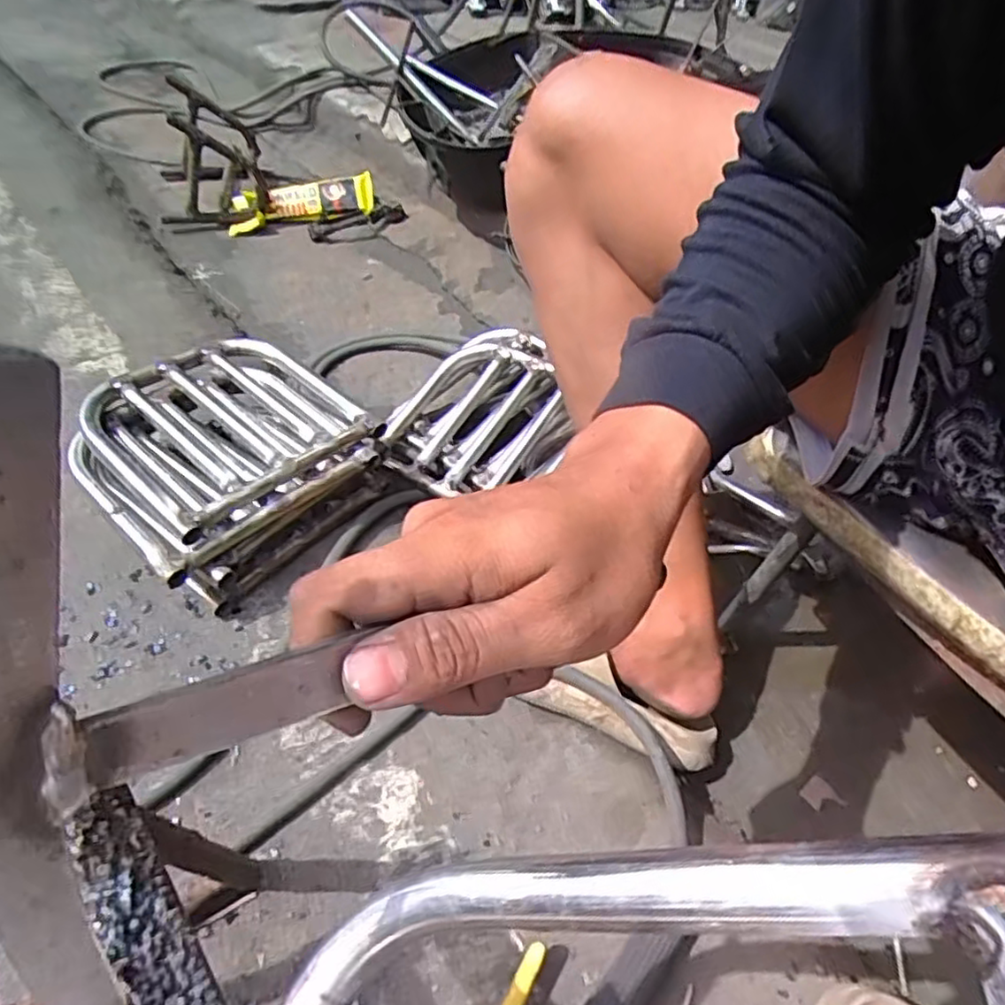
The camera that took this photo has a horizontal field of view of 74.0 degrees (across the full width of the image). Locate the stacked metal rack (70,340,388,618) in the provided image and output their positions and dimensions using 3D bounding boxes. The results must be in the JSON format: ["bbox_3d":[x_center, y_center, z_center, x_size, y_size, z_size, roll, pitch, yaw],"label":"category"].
[{"bbox_3d":[-0.302,-0.042,0.734,0.248,0.119,0.265,31,52,22],"label":"stacked metal rack"}]

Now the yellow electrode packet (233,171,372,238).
[{"bbox_3d":[-0.413,-0.620,1.373,0.287,0.029,0.102,-14,84,-5],"label":"yellow electrode packet"}]

